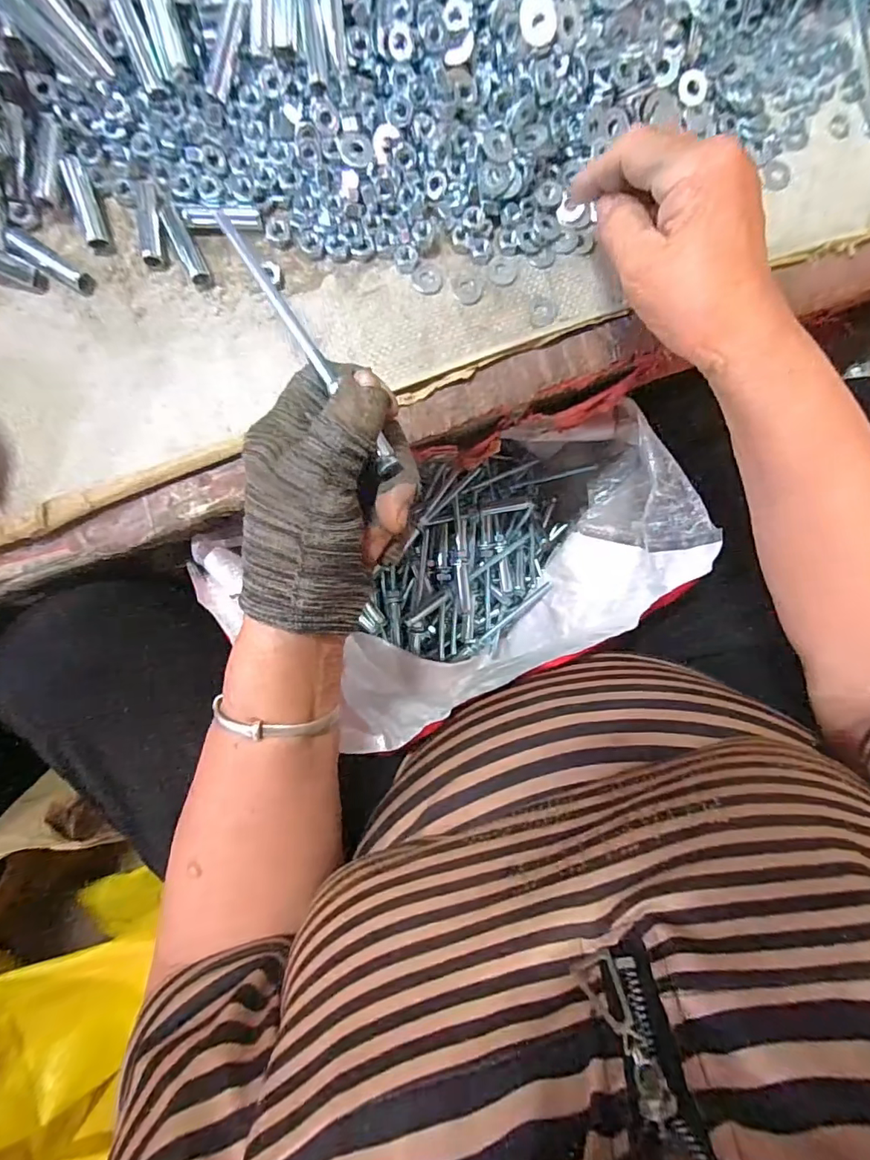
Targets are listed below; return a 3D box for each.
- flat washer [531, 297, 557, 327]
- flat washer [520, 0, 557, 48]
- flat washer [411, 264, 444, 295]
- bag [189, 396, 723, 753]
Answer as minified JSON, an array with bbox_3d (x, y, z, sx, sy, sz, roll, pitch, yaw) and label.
[{"bbox_3d":[0.068,-0.167,0.320,0.018,0.004,0.017,0,89,-6],"label":"flat washer"},{"bbox_3d":[0.058,-0.315,0.288,0.020,0.004,0.025,-16,110,7],"label":"flat washer"},{"bbox_3d":[-0.004,-0.183,0.312,0.019,0.004,0.017,15,88,-5],"label":"flat washer"},{"bbox_3d":[0.056,-0.013,0.447,0.270,0.171,0.188,-22,91,-6],"label":"bag"}]

